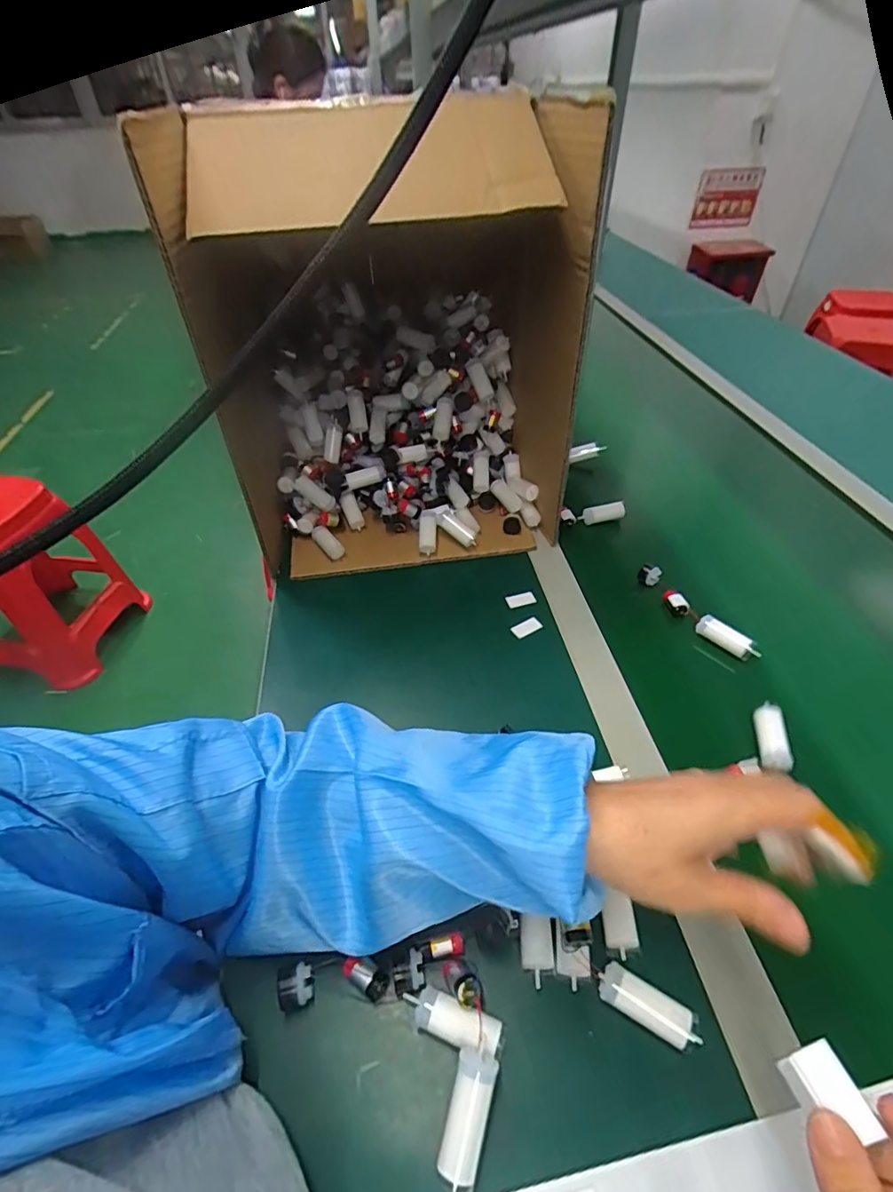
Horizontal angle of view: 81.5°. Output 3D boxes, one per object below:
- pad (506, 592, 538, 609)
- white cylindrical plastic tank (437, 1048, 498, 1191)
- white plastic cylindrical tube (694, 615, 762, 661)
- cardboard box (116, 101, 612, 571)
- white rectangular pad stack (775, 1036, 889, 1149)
[{"bbox_3d":[0.081,0.004,0.558,0.033,0.004,0.017,-13,57,-19],"label":"pad"},{"bbox_3d":[0.010,0.268,0.264,0.020,0.016,0.056,11,65,13],"label":"white cylindrical plastic tank"},{"bbox_3d":[0.277,0.041,0.509,0.019,0.019,0.059,-33,52,-28],"label":"white plastic cylindrical tube"},{"bbox_3d":[-0.067,-0.286,0.602,0.343,0.362,0.358,-9,45,-7],"label":"cardboard box"},{"bbox_3d":[0.157,0.205,0.215,0.018,0.017,0.027,-12,45,-10],"label":"white rectangular pad stack"}]

